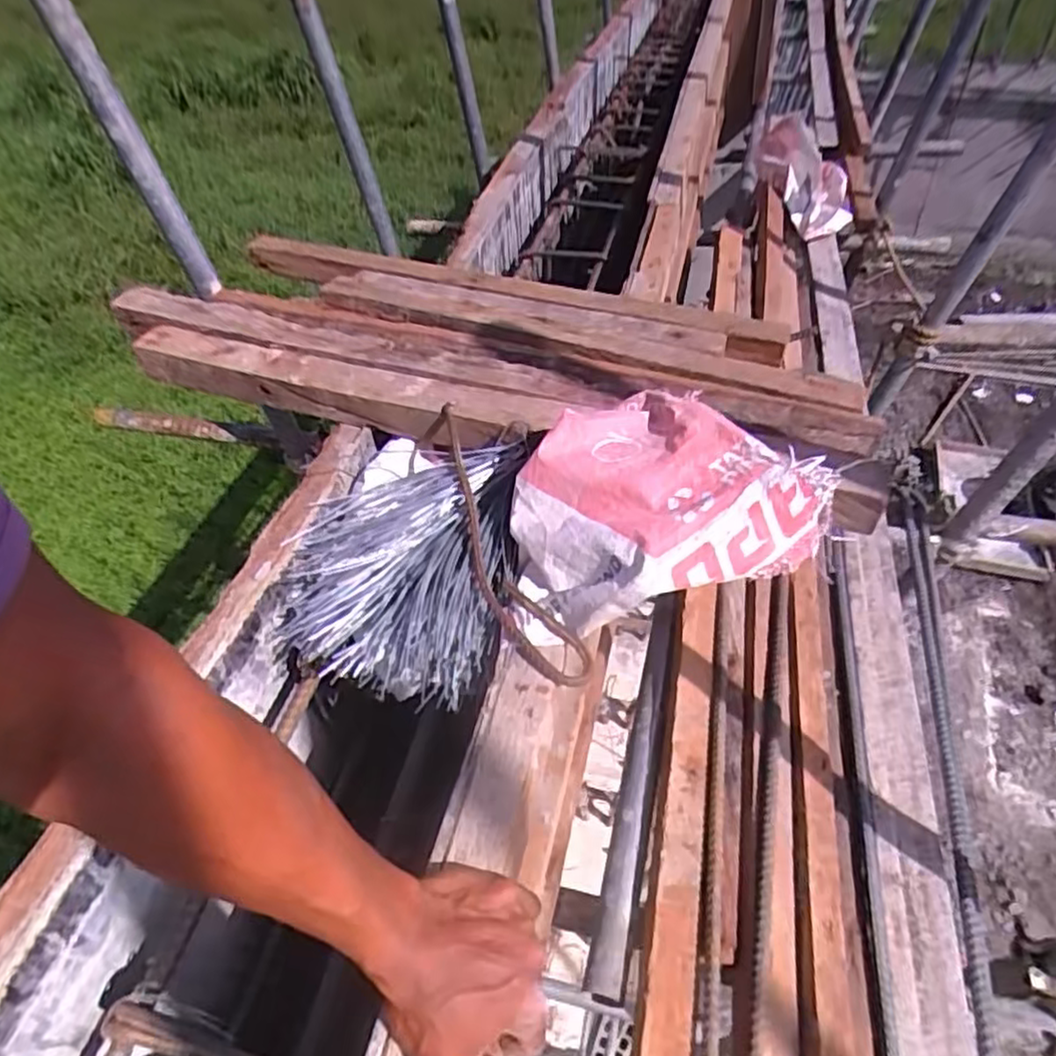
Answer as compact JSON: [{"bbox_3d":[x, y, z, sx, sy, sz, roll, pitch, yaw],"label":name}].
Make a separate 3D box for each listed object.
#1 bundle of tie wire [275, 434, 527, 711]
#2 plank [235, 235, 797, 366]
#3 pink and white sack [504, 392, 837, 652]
[{"bbox_3d":[-0.118,0.026,0.696,0.230,0.087,0.267,11,48,14],"label":"bundle of tie wire"},{"bbox_3d":[-0.055,-0.315,0.947,0.793,0.047,0.063,15,49,18],"label":"plank"},{"bbox_3d":[0.106,-0.025,0.620,0.241,0.126,0.201,-4,46,1],"label":"pink and white sack"}]

